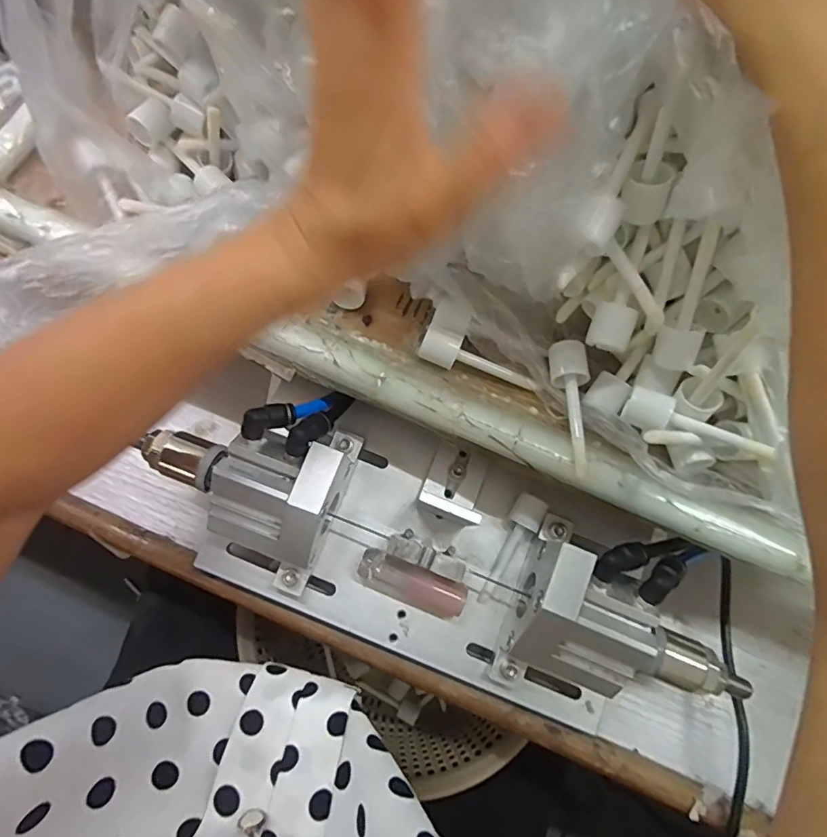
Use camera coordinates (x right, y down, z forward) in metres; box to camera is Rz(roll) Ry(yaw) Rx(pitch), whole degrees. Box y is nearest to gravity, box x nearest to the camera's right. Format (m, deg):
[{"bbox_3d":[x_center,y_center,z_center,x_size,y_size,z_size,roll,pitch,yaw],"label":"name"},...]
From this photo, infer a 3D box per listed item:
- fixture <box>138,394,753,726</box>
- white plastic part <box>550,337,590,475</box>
[{"bbox_3d":[0.008,0.080,0.317,0.347,0.097,0.122,19,68,5],"label":"fixture"},{"bbox_3d":[0.089,-0.008,0.278,0.018,0.013,0.075,-4,68,-5],"label":"white plastic part"}]

